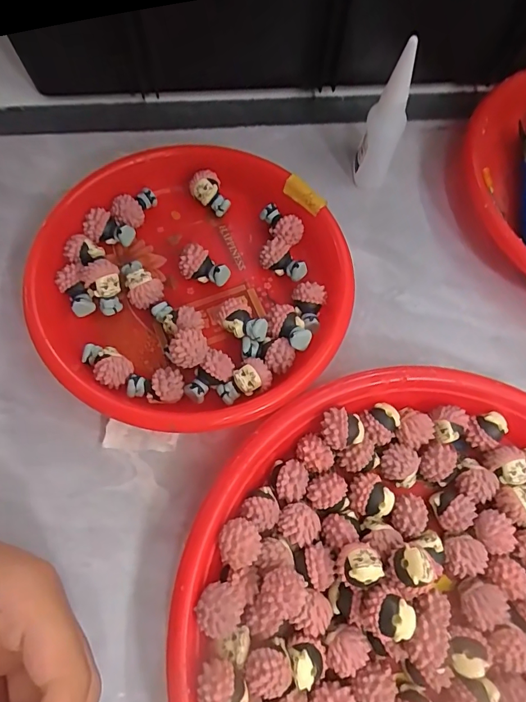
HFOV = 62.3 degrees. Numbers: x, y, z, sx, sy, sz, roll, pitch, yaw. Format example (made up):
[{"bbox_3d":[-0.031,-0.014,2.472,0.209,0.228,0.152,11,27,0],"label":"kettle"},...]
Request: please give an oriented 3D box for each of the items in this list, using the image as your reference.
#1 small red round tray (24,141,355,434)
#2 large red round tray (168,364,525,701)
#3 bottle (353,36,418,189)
[{"bbox_3d":[-0.037,-0.040,0.252,0.168,0.033,0.173,1,69,-2],"label":"small red round tray"},{"bbox_3d":[0.085,0.123,0.193,0.229,0.035,0.225,1,69,-2],"label":"large red round tray"},{"bbox_3d":[0.075,-0.138,0.267,0.022,0.088,0.020,15,69,4],"label":"bottle"}]

